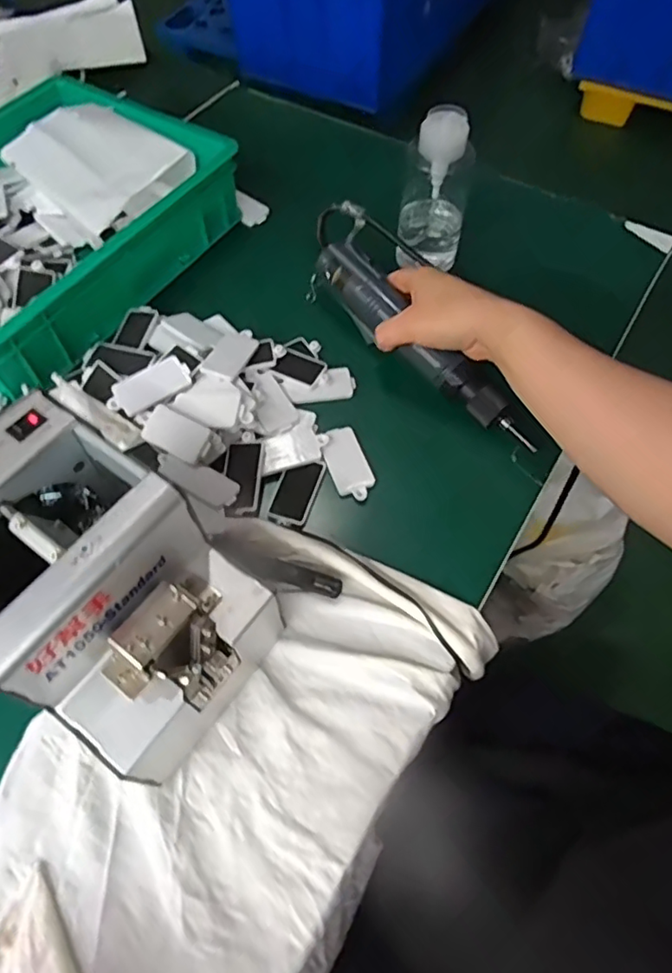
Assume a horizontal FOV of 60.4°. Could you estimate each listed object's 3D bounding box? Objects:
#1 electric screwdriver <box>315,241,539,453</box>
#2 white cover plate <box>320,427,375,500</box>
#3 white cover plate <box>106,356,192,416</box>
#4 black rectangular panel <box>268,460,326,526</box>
[{"bbox_3d":[0.074,-0.125,0.507,0.033,0.036,0.257,-36,74,-19],"label":"electric screwdriver"},{"bbox_3d":[0.010,-0.019,0.484,0.033,0.008,0.066,-19,63,-12],"label":"white cover plate"},{"bbox_3d":[-0.159,-0.085,0.492,0.070,0.004,0.034,-31,81,-13],"label":"white cover plate"},{"bbox_3d":[-0.032,0.004,0.472,0.031,0.007,0.063,17,62,7],"label":"black rectangular panel"}]

